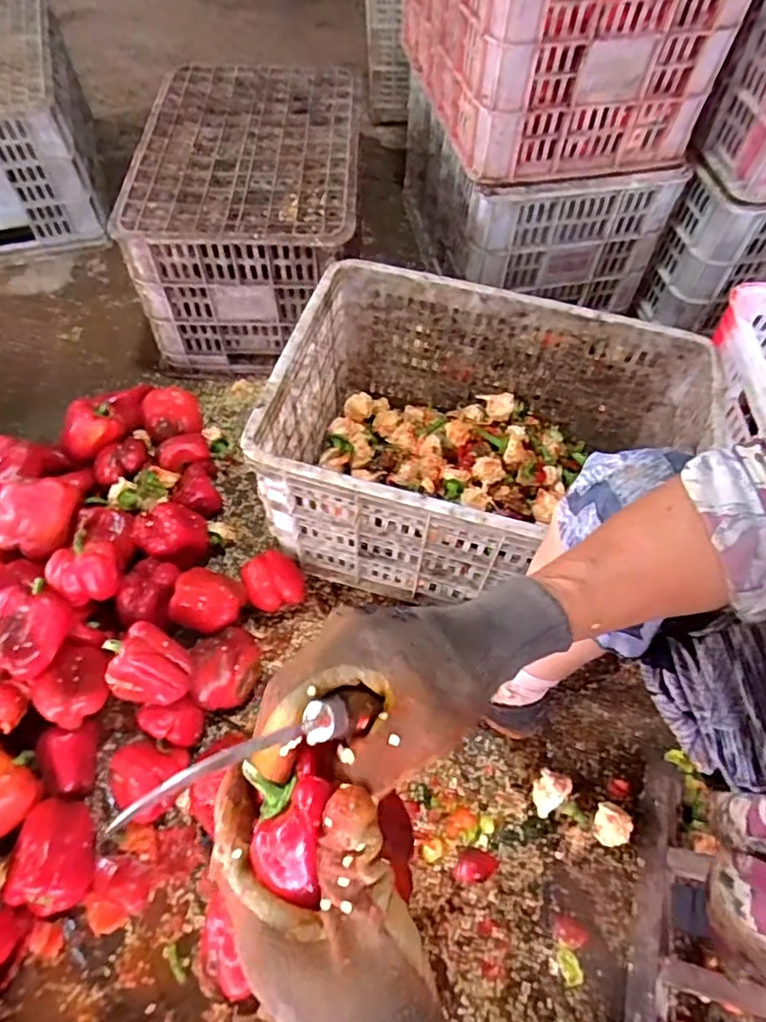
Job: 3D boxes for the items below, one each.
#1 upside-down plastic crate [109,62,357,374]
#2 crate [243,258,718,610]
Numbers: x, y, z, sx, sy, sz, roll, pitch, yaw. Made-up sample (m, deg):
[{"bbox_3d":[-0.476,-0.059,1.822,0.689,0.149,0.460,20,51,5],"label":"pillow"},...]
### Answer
[{"bbox_3d":[-0.216,-0.519,1.067,0.338,0.269,0.494,0,61,-1],"label":"upside-down plastic crate"},{"bbox_3d":[0.128,-0.078,0.795,0.496,0.252,0.349,13,61,6],"label":"crate"}]

